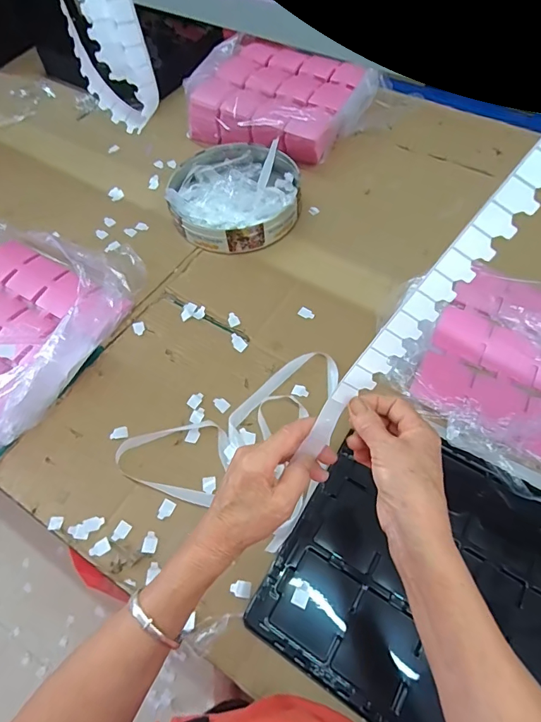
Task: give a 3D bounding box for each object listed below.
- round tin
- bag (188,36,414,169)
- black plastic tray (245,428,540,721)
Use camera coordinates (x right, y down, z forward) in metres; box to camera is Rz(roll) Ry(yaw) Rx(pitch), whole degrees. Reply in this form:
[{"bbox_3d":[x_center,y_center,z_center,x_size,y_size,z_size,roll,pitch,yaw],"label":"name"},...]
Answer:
[{"bbox_3d":[-0.073,-0.335,0.868,0.269,0.053,0.280,-2,59,3],"label":"round tin"},{"bbox_3d":[0.049,-0.603,0.993,0.426,0.098,0.334,27,65,18],"label":"bag"},{"bbox_3d":[0.209,0.264,0.511,0.368,0.027,0.321,27,65,18],"label":"black plastic tray"}]

